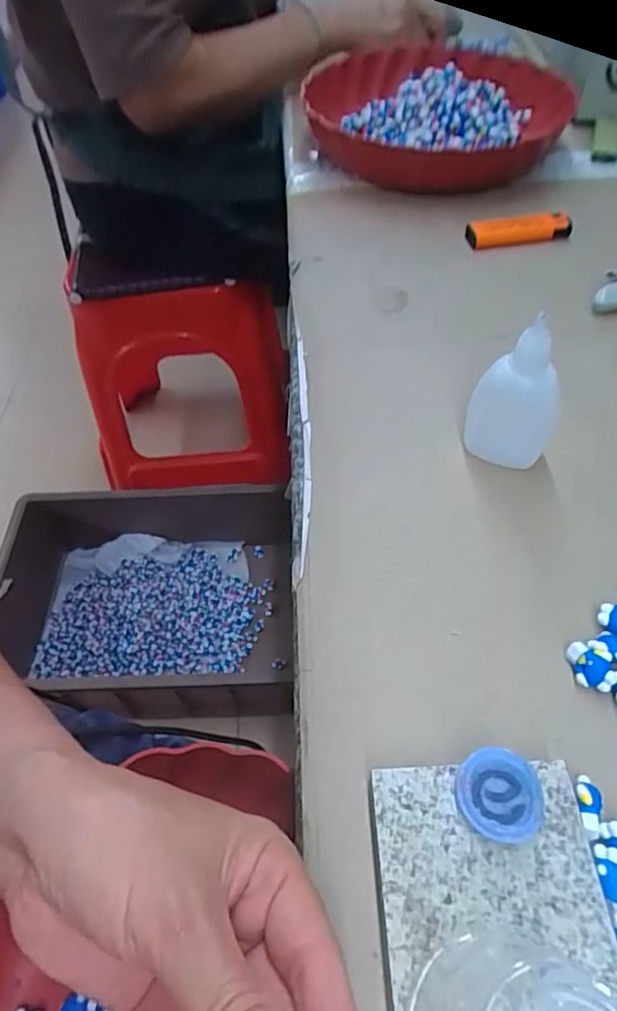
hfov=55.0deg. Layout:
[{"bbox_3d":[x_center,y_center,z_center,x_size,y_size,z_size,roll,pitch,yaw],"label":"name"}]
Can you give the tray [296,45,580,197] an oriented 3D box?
[{"bbox_3d":[0.120,-0.367,0.565,0.222,0.071,0.298,17,57,17],"label":"tray"}]

